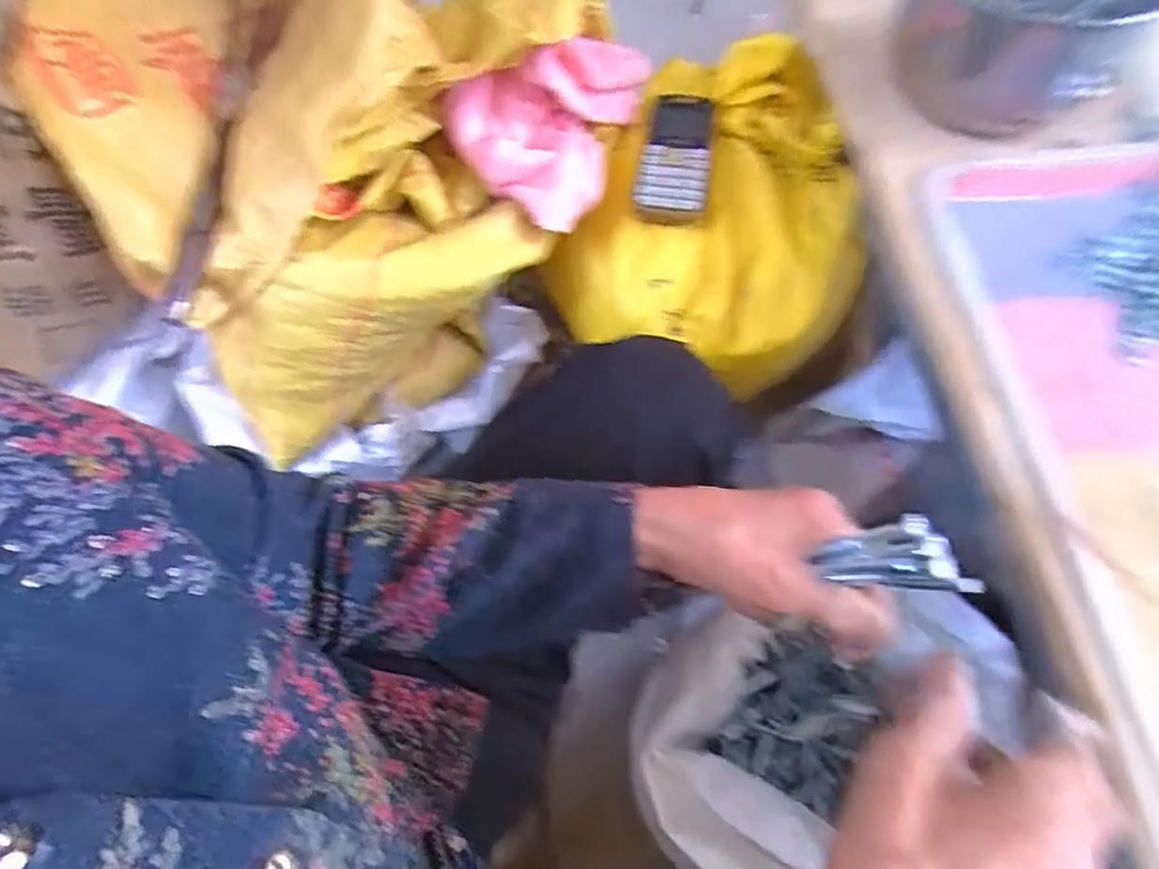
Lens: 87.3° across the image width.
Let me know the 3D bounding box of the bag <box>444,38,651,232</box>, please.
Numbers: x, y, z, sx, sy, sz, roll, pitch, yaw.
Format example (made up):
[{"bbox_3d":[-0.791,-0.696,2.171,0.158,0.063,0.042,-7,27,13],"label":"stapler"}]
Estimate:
[{"bbox_3d":[-0.030,-0.264,0.487,0.123,0.072,0.189,14,64,11],"label":"bag"}]

